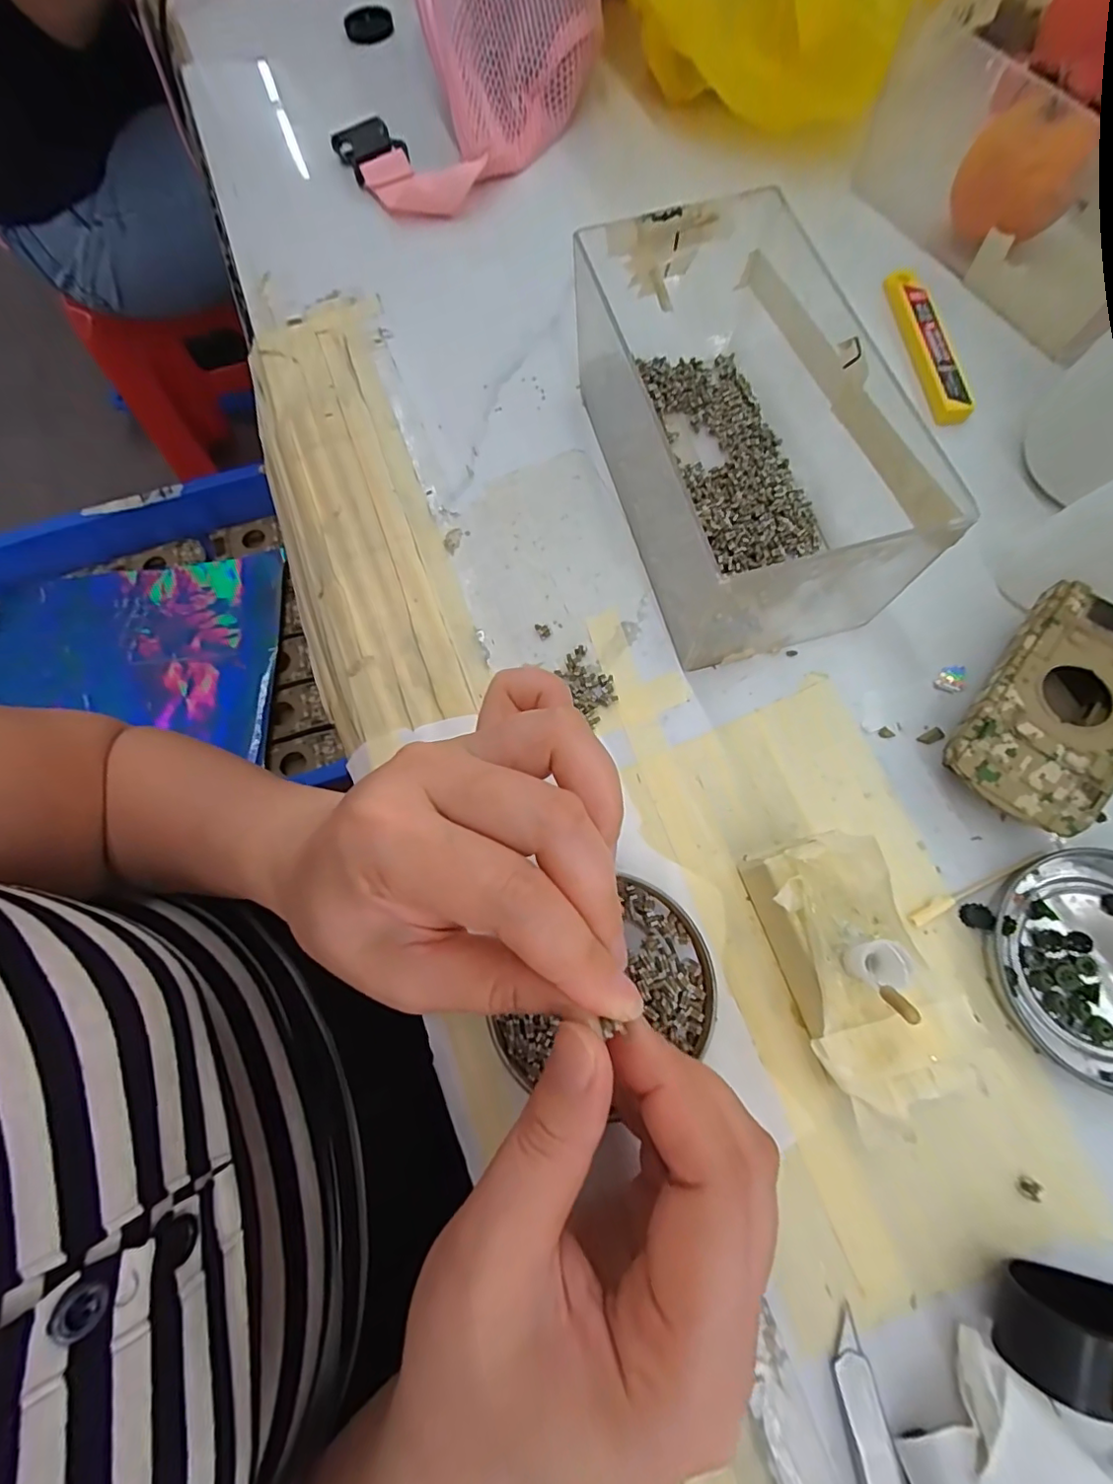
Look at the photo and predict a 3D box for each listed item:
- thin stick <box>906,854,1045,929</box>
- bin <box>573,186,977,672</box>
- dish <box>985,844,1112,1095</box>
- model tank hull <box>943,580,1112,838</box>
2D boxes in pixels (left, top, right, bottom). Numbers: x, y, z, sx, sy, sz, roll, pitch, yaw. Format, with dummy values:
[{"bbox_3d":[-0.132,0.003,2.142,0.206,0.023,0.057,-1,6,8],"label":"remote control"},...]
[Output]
[{"bbox_3d":[0.156,0.054,0.205,0.054,0.006,0.006,-26,72,-6],"label":"thin stick"},{"bbox_3d":[0.082,-0.134,0.238,0.105,0.071,0.179,-14,71,-2],"label":"bin"},{"bbox_3d":[0.195,0.079,0.193,0.073,0.010,0.077,-1,71,2],"label":"dish"},{"bbox_3d":[0.191,-0.011,0.215,0.051,0.026,0.094,37,76,13],"label":"model tank hull"}]

